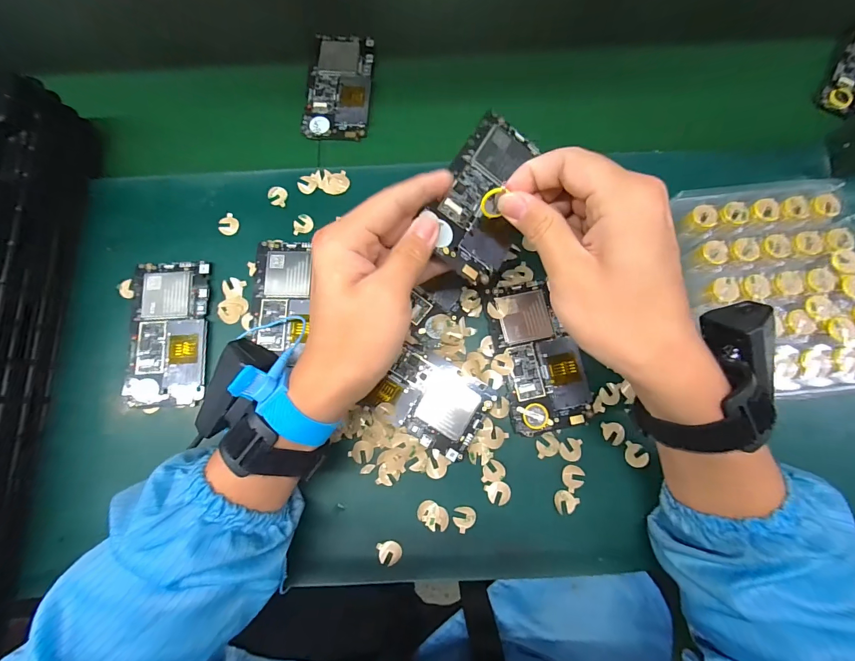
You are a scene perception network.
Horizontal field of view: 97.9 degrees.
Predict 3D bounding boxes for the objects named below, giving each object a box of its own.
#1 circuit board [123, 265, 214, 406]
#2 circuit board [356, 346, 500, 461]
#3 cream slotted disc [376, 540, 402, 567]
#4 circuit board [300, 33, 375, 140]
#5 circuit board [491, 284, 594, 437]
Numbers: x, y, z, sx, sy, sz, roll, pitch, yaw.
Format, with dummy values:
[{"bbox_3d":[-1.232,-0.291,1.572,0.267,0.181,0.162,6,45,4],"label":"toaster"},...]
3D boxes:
[{"bbox_3d":[-0.224,0.002,0.324,0.068,0.009,0.125,-4,77,0],"label":"circuit board"},{"bbox_3d":[0.004,0.057,0.306,0.085,0.006,0.064,32,79,8],"label":"circuit board"},{"bbox_3d":[-0.029,0.172,0.288,0.018,0.005,0.017,0,77,1],"label":"cream slotted disc"},{"bbox_3d":[-0.089,-0.252,0.383,0.064,0.007,0.121,5,77,2],"label":"circuit board"},{"bbox_3d":[0.093,0.021,0.310,0.066,0.008,0.120,-11,77,-2],"label":"circuit board"}]

